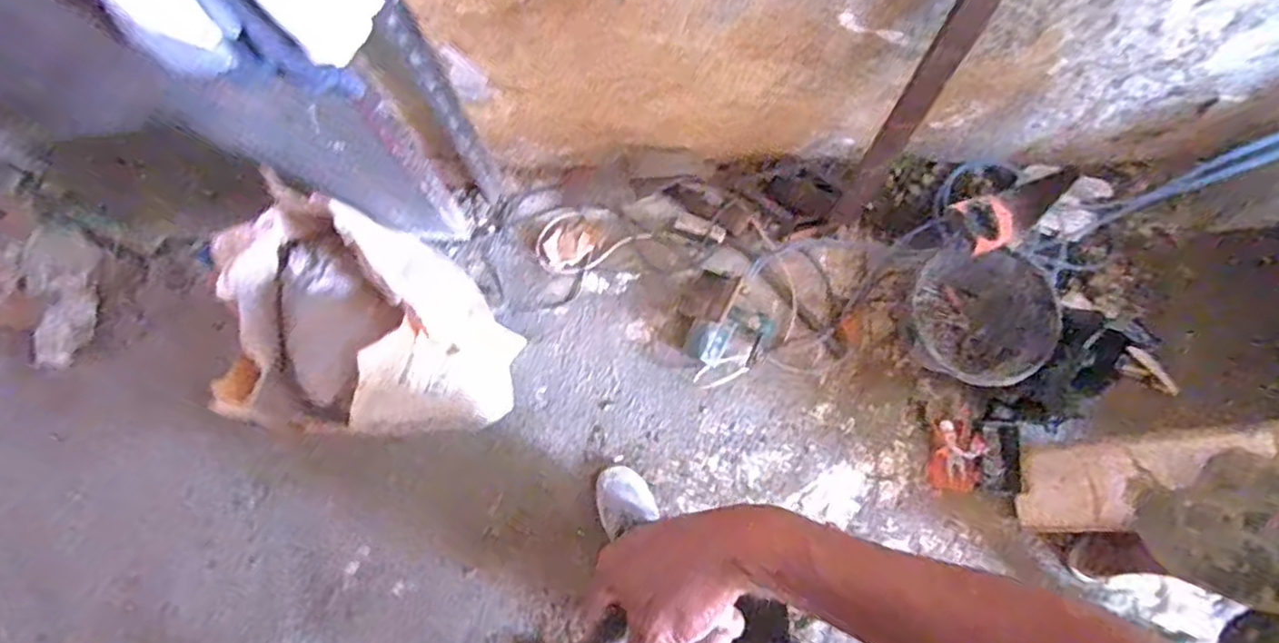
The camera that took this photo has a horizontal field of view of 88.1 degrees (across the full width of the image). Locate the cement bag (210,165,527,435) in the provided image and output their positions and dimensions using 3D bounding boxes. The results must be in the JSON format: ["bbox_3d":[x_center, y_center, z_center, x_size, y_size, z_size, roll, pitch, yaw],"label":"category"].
[{"bbox_3d":[-0.392,0.031,1.033,0.273,0.584,0.262,7,80,1],"label":"cement bag"}]

